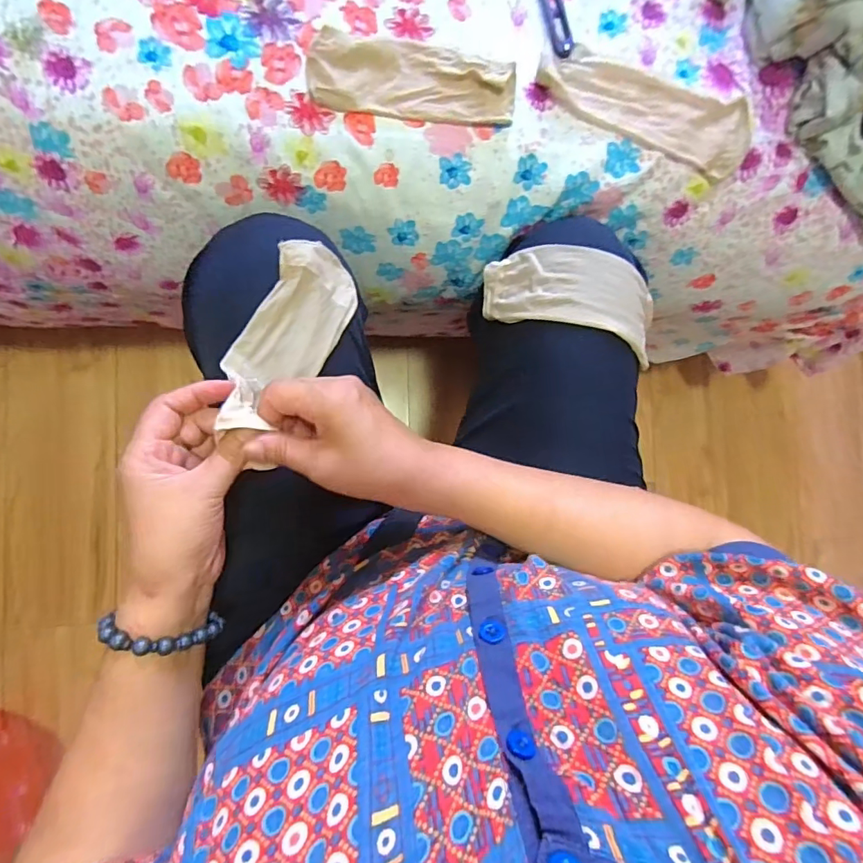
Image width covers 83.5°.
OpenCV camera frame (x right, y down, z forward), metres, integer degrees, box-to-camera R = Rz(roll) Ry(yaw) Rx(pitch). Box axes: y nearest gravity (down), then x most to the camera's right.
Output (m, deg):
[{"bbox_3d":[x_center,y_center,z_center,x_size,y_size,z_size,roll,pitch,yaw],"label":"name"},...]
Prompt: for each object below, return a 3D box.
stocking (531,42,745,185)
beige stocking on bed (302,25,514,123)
[{"bbox_3d":[0.201,-0.301,0.446,0.206,0.016,0.071,13,87,-5],"label":"stocking"},{"bbox_3d":[-0.014,-0.302,0.416,0.175,0.010,0.056,0,102,-10],"label":"beige stocking on bed"}]

